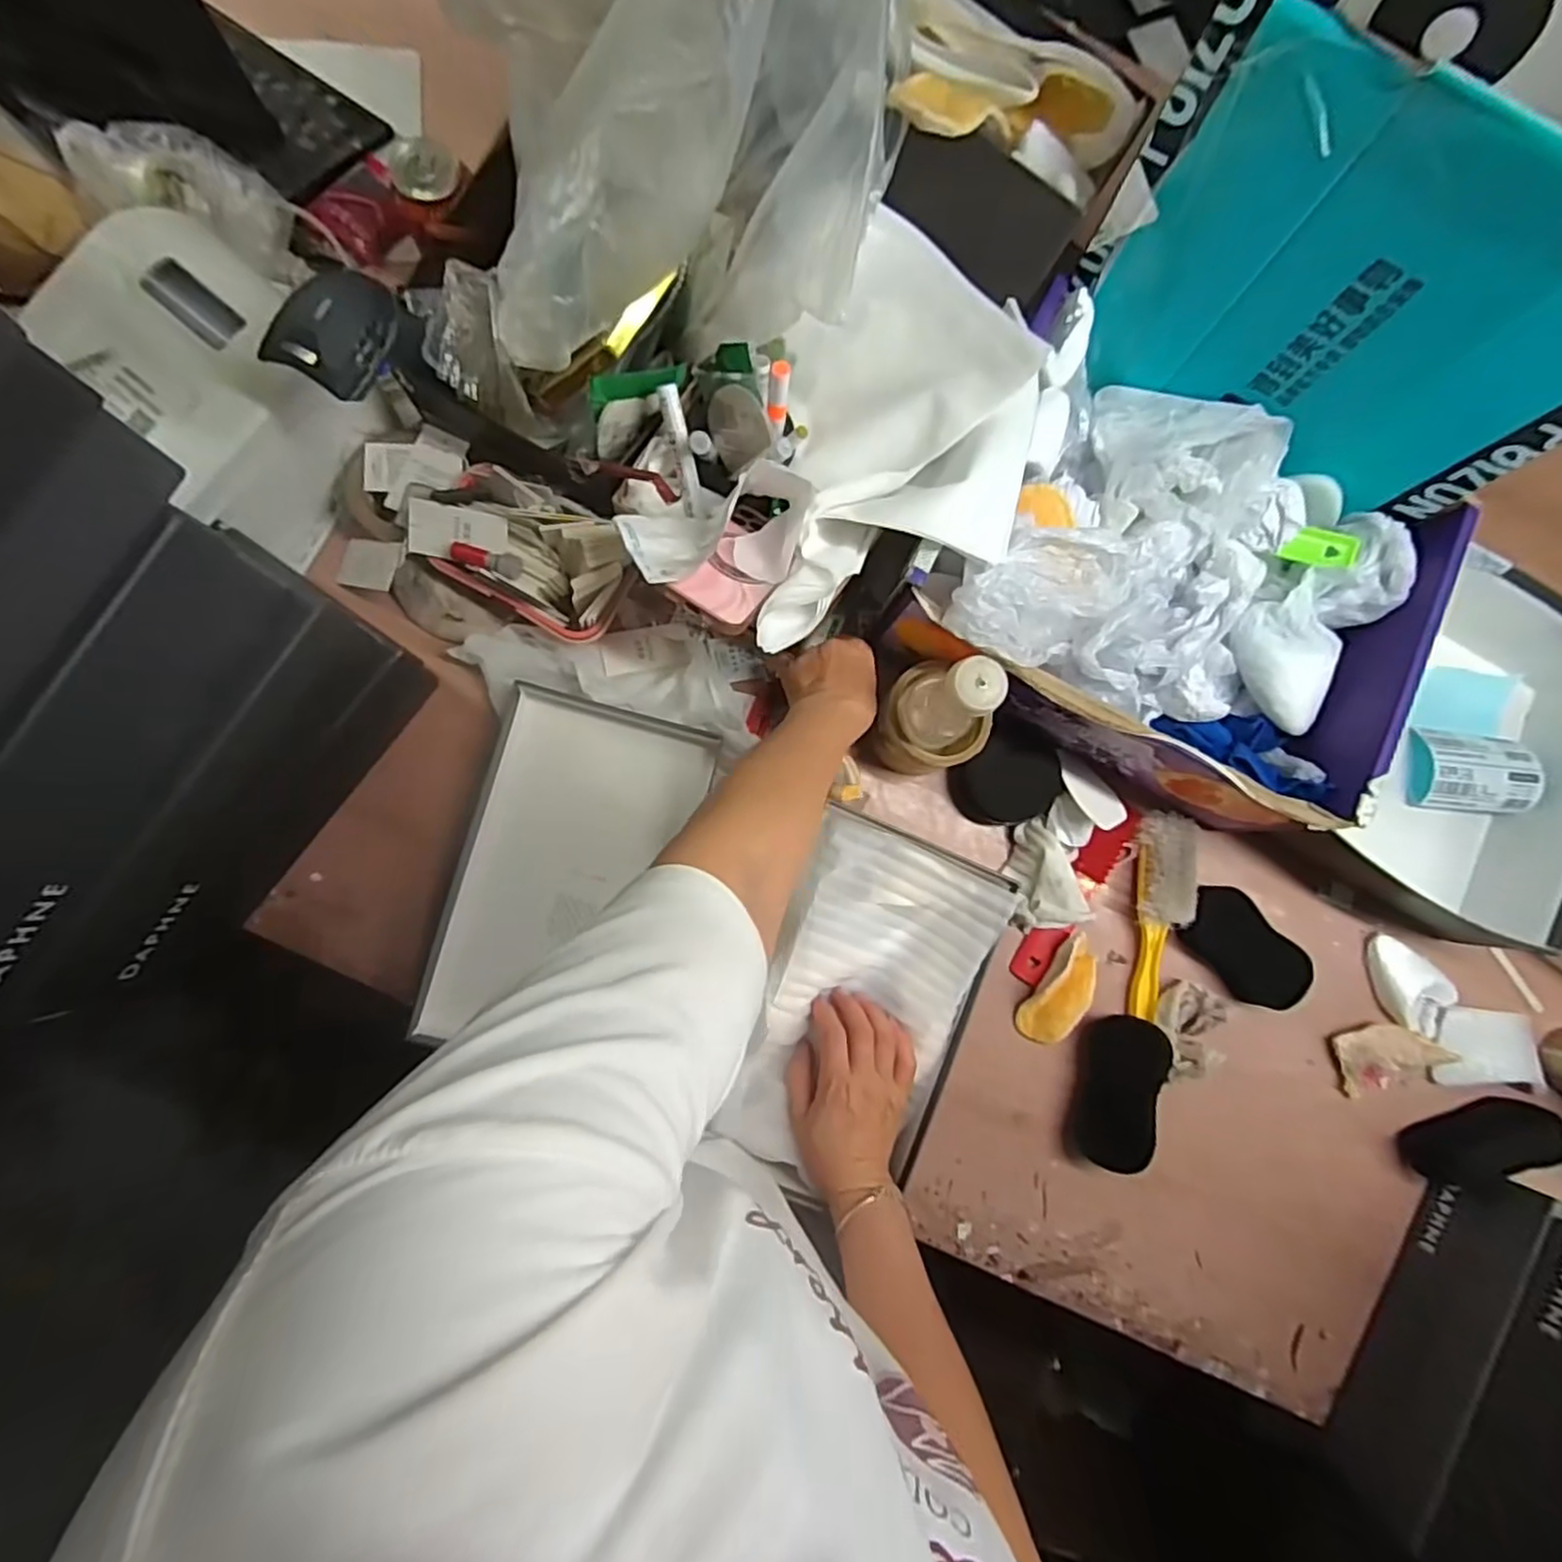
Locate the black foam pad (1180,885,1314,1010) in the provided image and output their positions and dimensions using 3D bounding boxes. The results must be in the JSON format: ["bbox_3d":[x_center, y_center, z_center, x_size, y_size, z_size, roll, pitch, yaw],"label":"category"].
[{"bbox_3d":[0.436,0.157,0.658,0.125,0.027,0.067,44,82,-1],"label":"black foam pad"}]

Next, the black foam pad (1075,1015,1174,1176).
[{"bbox_3d":[0.304,0.275,0.619,0.062,0.045,0.129,17,83,-5],"label":"black foam pad"}]

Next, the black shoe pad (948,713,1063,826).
[{"bbox_3d":[0.212,-0.005,0.650,0.091,0.019,0.099,30,98,-4],"label":"black shoe pad"}]

